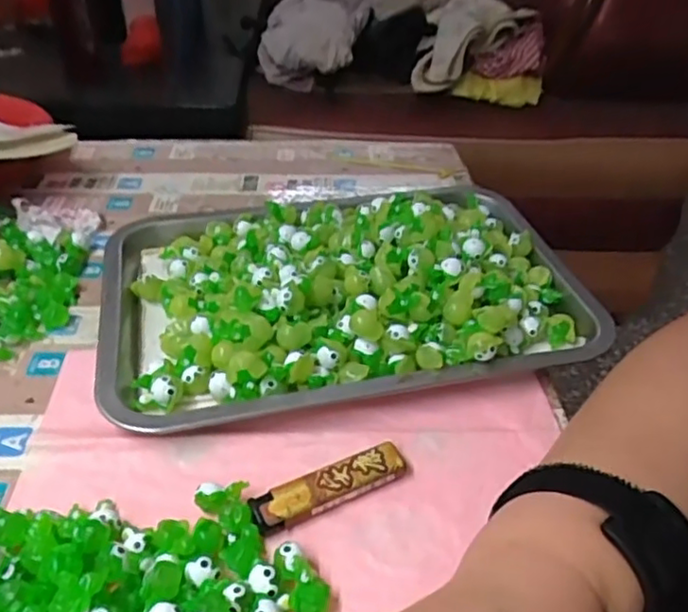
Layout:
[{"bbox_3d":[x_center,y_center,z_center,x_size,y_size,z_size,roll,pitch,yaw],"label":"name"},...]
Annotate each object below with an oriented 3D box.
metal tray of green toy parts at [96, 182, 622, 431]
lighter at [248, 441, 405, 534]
[{"bbox_3d":[-0.001,-0.019,0.423,0.299,0.047,0.190,-7,40,-11],"label":"metal tray of green toy parts"},{"bbox_3d":[-0.007,0.090,0.319,0.079,0.011,0.019,-18,44,-23],"label":"lighter"}]

